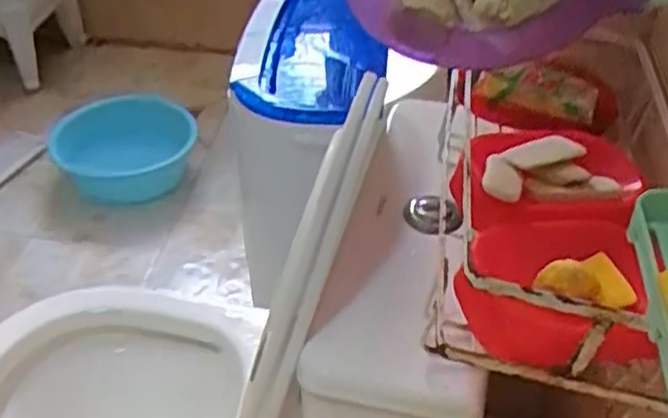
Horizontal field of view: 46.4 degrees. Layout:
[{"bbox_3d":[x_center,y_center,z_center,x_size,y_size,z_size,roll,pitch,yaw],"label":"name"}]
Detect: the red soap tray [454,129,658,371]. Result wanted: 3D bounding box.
[{"bbox_3d":[0.135,0.015,0.495,0.106,0.055,0.188,8,41,8],"label":"red soap tray"}]

